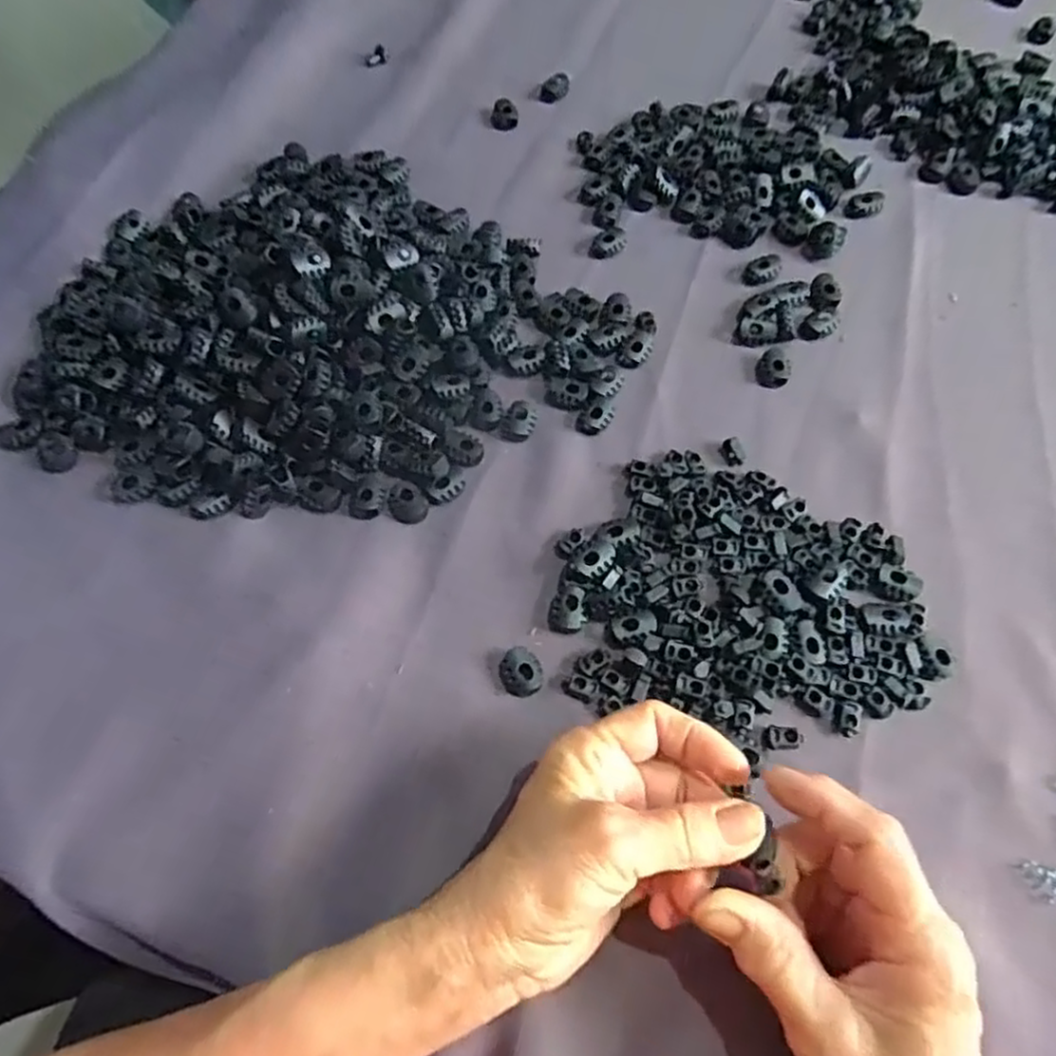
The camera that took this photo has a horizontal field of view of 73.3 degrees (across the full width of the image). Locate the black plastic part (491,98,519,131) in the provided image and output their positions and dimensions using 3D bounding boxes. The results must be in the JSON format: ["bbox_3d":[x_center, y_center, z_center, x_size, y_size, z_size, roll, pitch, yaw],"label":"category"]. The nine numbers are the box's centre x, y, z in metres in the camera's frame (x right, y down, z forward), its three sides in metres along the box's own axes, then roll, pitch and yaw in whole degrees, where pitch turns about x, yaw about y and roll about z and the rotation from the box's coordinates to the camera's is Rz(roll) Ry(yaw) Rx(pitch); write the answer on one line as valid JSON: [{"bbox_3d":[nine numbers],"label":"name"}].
[{"bbox_3d":[-0.016,-0.289,0.495,0.019,0.014,0.015,-2,64,-2],"label":"black plastic part"}]

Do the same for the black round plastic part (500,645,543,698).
[{"bbox_3d":[-0.003,0.066,0.326,0.019,0.007,0.022,-8,64,-5],"label":"black round plastic part"}]

